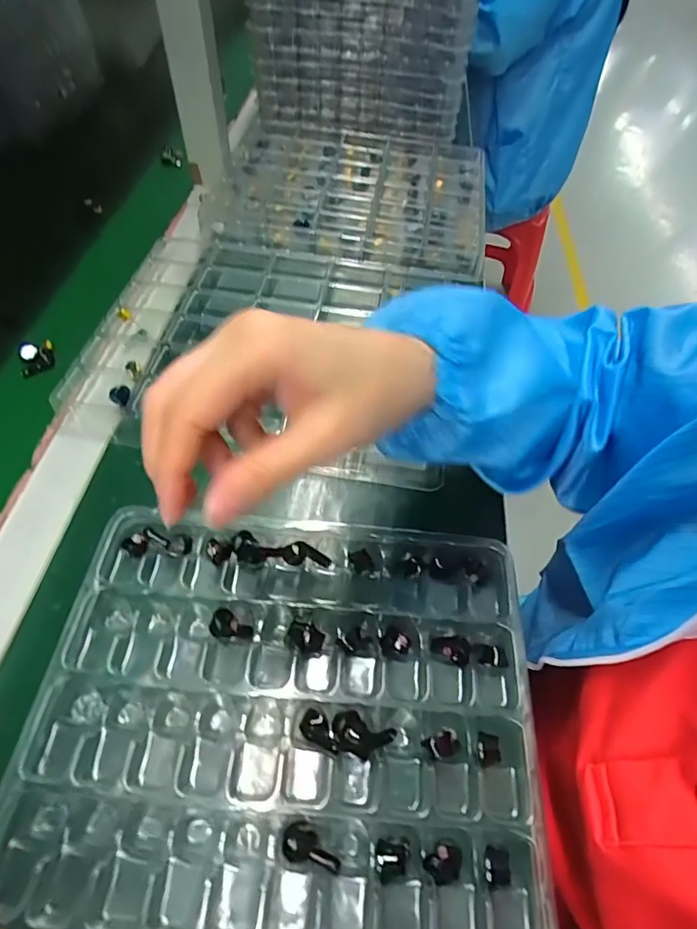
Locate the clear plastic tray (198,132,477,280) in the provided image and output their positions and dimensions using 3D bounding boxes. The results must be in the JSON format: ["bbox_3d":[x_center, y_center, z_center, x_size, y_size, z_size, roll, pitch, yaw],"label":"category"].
[{"bbox_3d":[0.014,-0.336,0.597,0.294,0.022,0.283,9,51,-3],"label":"clear plastic tray"}]

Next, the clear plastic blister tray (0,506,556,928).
[{"bbox_3d":[-0.033,0.142,0.253,0.252,0.026,0.243,7,55,-1],"label":"clear plastic blister tray"}]

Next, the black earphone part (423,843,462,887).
[{"bbox_3d":[0.044,0.184,0.231,0.018,0.010,0.013,-25,61,-21],"label":"black earphone part"}]

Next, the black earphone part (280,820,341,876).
[{"bbox_3d":[-0.017,0.179,0.236,0.028,0.009,0.016,12,55,2],"label":"black earphone part"}]

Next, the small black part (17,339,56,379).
[{"bbox_3d":[-0.272,-0.094,0.438,0.028,0.015,0.037,-17,59,-17],"label":"small black part"}]

